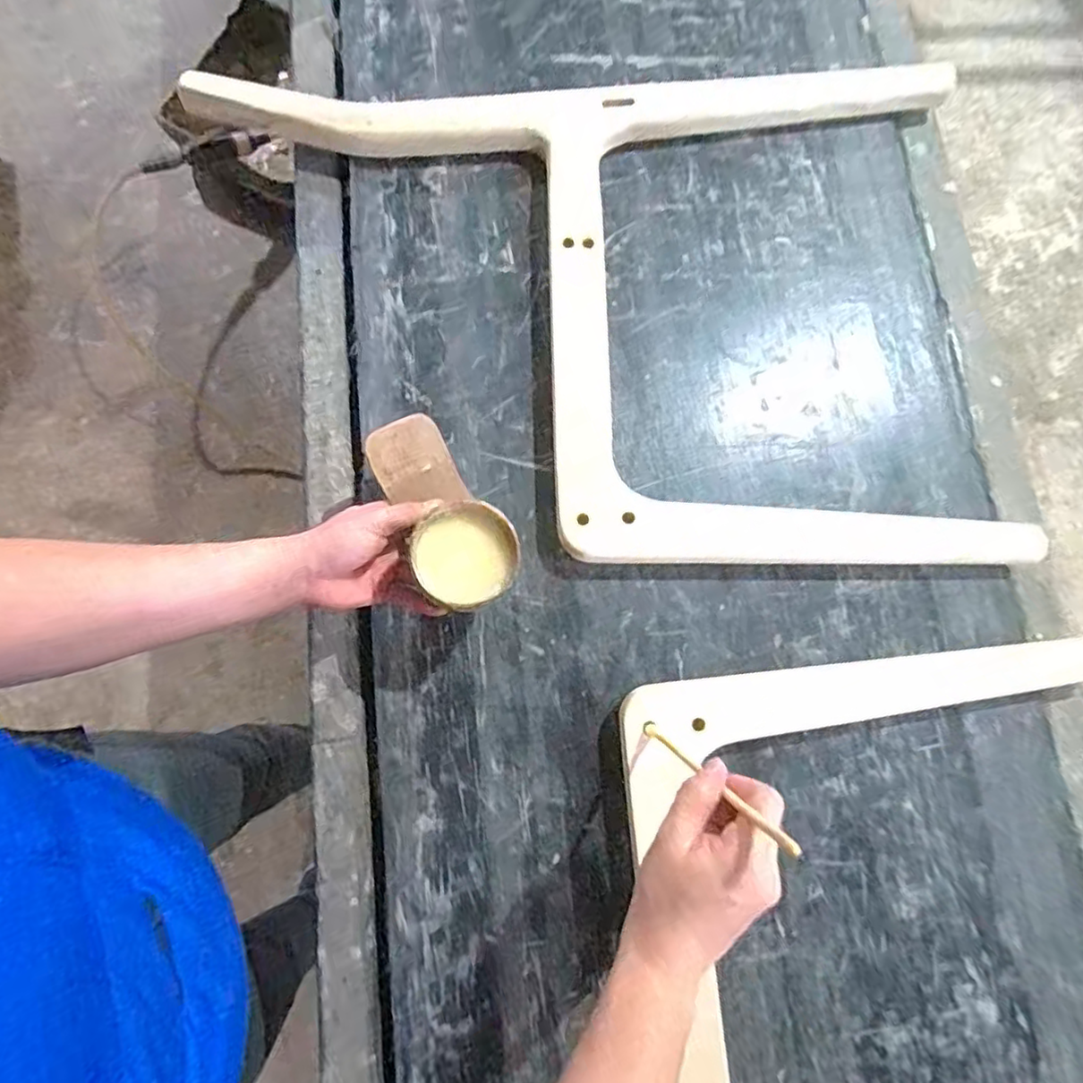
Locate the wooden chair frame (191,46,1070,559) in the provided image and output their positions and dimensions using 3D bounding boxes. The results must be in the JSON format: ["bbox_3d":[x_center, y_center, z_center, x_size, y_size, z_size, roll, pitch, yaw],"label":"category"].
[{"bbox_3d":[0.055,-0.222,0.601,0.722,0.045,0.516,-3,78,-2],"label":"wooden chair frame"}]

